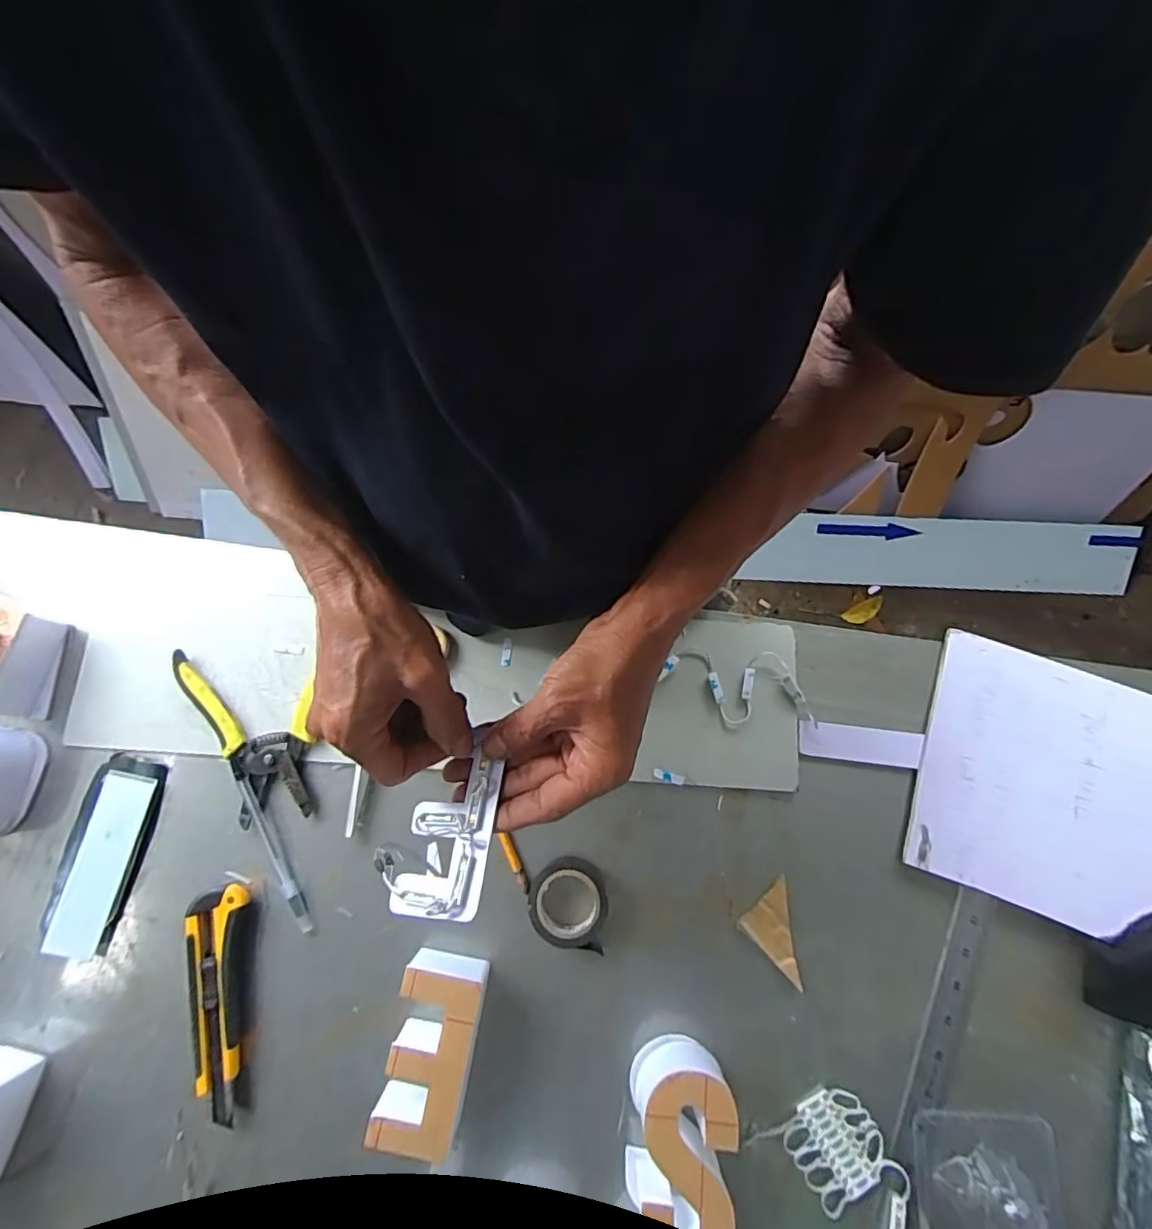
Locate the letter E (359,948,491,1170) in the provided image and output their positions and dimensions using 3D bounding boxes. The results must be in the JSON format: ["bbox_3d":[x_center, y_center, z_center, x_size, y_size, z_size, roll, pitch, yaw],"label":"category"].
[{"bbox_3d":[-0.101,0.308,0.415,0.058,0.042,0.113,10,77,3],"label":"letter E"}]

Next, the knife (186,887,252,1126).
[{"bbox_3d":[-0.270,0.286,0.431,0.041,0.019,0.152,-3,77,-1],"label":"knife"}]

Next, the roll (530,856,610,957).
[{"bbox_3d":[-0.004,0.222,0.446,0.064,0.019,0.058,20,77,5],"label":"roll"}]

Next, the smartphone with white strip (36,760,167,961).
[{"bbox_3d":[-0.375,0.188,0.457,0.058,0.014,0.145,9,77,2],"label":"smartphone with white strip"}]

